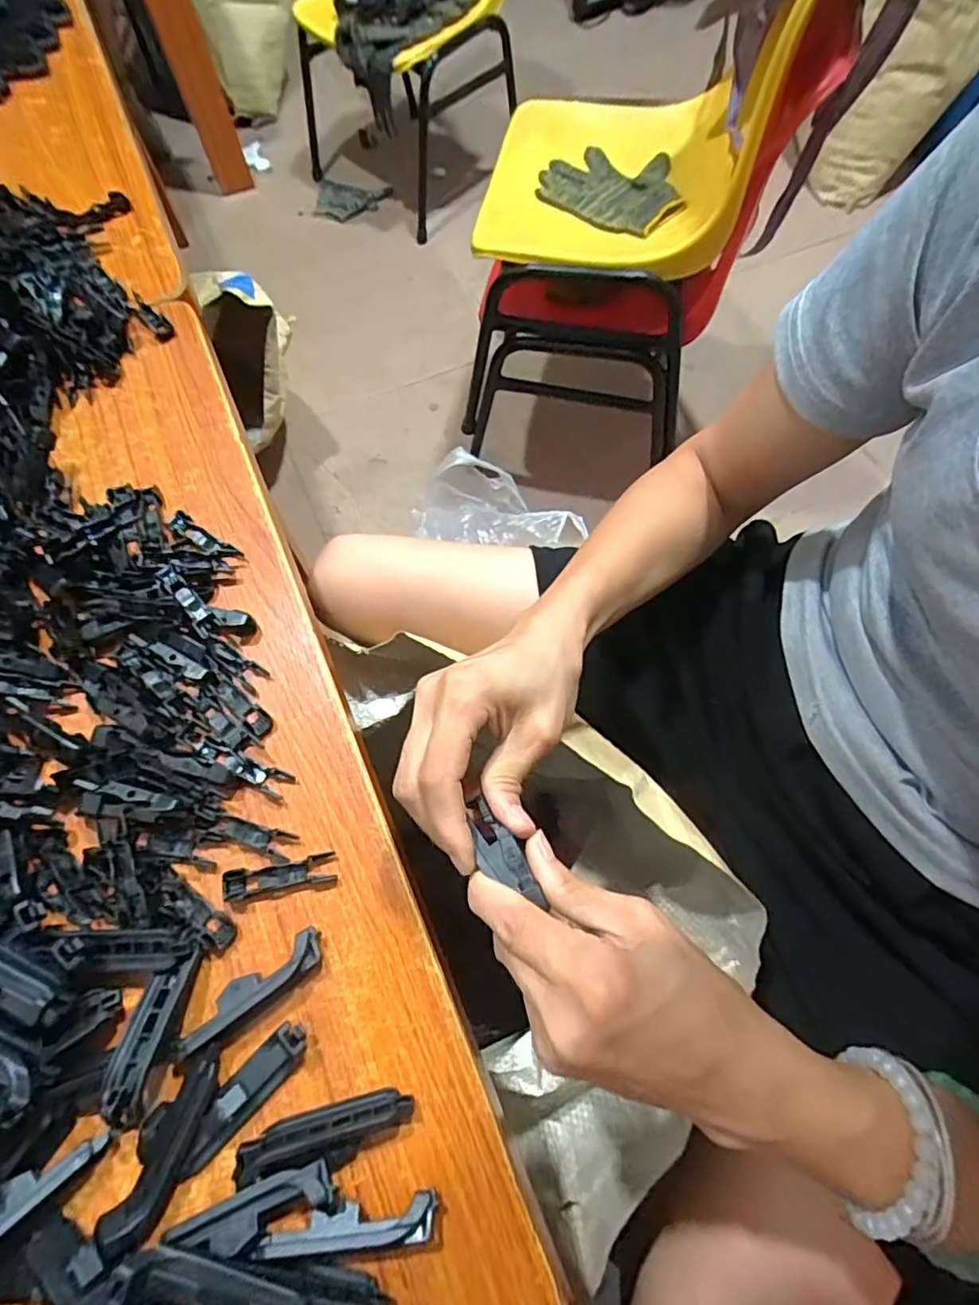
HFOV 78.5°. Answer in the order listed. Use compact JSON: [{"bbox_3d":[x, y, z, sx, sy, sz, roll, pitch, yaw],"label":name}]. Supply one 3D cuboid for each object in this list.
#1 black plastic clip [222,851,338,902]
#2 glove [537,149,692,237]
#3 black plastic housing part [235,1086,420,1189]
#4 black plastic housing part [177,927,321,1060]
[{"bbox_3d":[-0.104,0.111,0.297,0.054,0.007,0.014,-11,68,-4],"label":"black plastic clip"},{"bbox_3d":[0.180,-0.663,0.848,0.204,0.032,0.145,35,72,14],"label":"glove"},{"bbox_3d":[-0.069,0.202,0.253,0.073,0.018,0.015,-15,69,-6],"label":"black plastic housing part"},{"bbox_3d":[-0.107,0.154,0.274,0.069,0.018,0.018,-32,72,-12],"label":"black plastic housing part"}]

